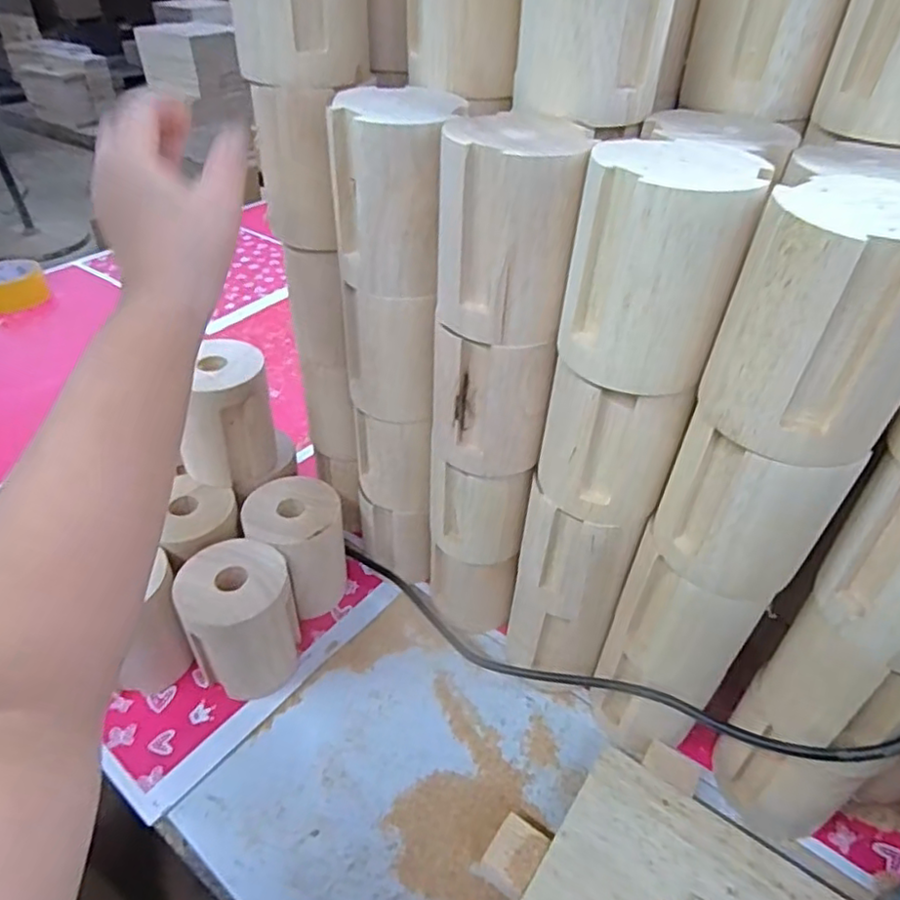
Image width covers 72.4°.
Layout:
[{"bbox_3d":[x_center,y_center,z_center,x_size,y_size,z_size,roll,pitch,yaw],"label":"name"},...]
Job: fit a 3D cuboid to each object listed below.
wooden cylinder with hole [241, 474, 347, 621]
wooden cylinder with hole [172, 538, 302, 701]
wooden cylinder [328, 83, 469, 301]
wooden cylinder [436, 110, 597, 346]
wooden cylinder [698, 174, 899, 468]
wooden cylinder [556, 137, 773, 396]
[{"bbox_3d":[-0.130,0.086,0.534,0.078,0.096,0.084,1,41,-1],"label":"wooden cylinder with hole"},{"bbox_3d":[-0.161,0.130,0.480,0.079,0.100,0.082,-14,44,-17],"label":"wooden cylinder with hole"},{"bbox_3d":[-0.032,-0.151,0.365,0.072,0.101,0.064,-4,42,-7],"label":"wooden cylinder"},{"bbox_3d":[0.032,-0.120,0.333,0.069,0.099,0.071,7,42,6],"label":"wooden cylinder"},{"bbox_3d":[0.163,-0.051,0.260,0.068,0.096,0.074,-29,50,-30],"label":"wooden cylinder"},{"bbox_3d":[0.097,-0.089,0.298,0.072,0.096,0.067,12,42,12],"label":"wooden cylinder"}]

